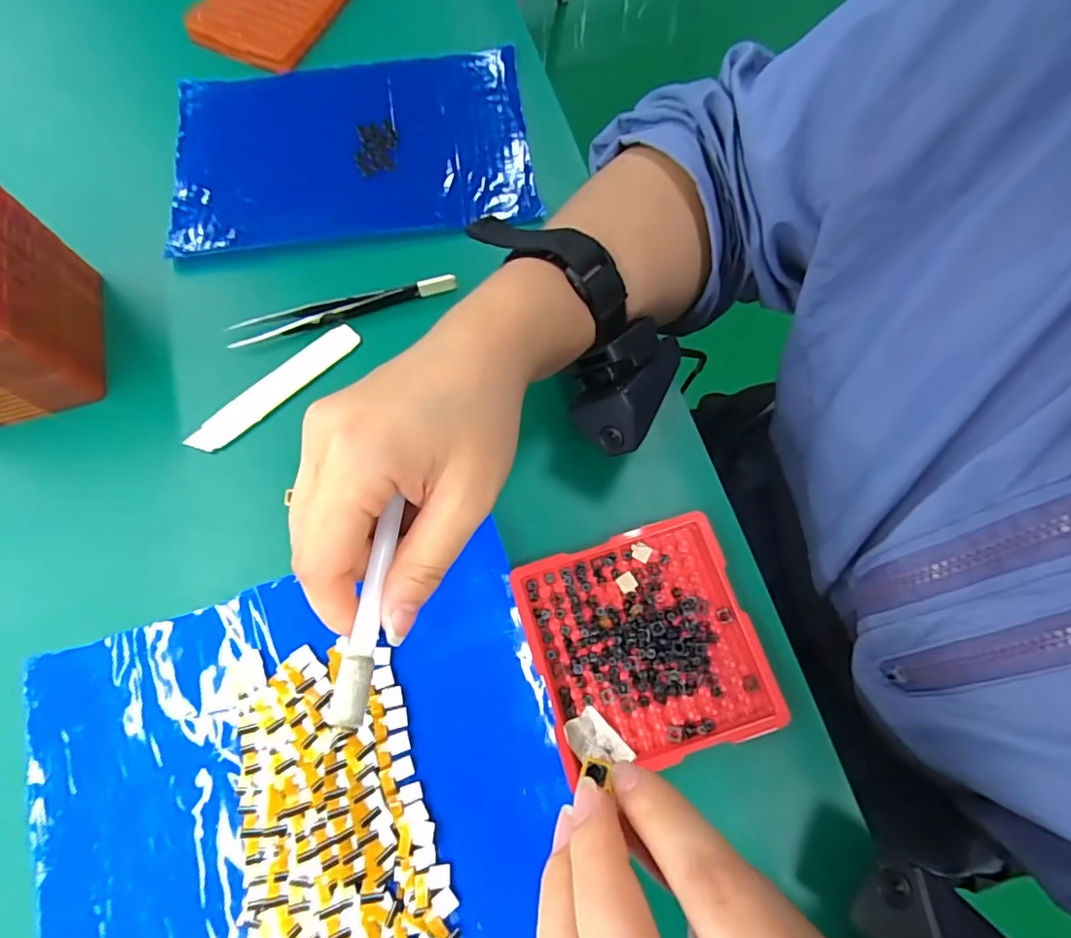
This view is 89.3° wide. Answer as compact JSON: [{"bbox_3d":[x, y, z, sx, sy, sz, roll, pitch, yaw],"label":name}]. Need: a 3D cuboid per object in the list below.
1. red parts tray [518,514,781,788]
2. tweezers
[{"bbox_3d":[0.050,0.080,0.254,0.099,0.013,0.098,-16,73,-5],"label":"red parts tray"},{"bbox_3d":[-0.109,-0.089,0.308,0.128,0.012,0.015,-12,73,-4],"label":"tweezers"}]

